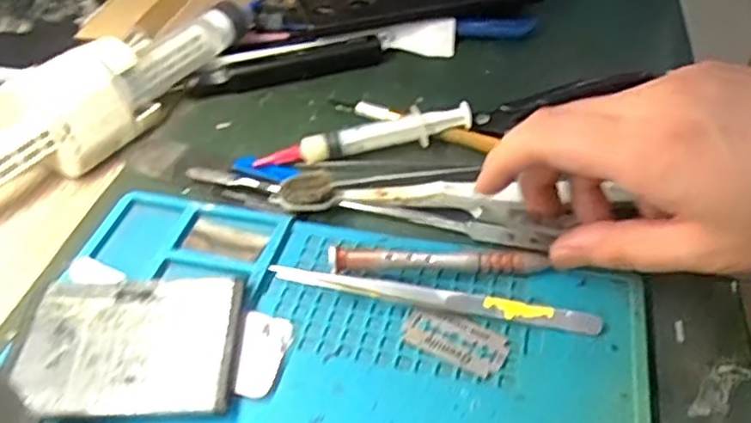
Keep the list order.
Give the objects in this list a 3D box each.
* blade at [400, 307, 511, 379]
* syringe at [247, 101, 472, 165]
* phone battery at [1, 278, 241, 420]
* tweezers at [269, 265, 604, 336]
[{"bbox_3d":[0.032,0.050,0.267,0.042,0.004,0.022,20,48,23],"label":"blade"},{"bbox_3d":[-0.004,-0.038,0.354,0.112,0.016,0.016,-11,44,-9],"label":"syringe"},{"bbox_3d":[-0.096,0.053,0.265,0.082,0.012,0.061,-1,43,2],"label":"phone battery"},{"bbox_3d":[0.022,0.035,0.278,0.137,0.010,0.010,8,44,11],"label":"tweezers"}]

